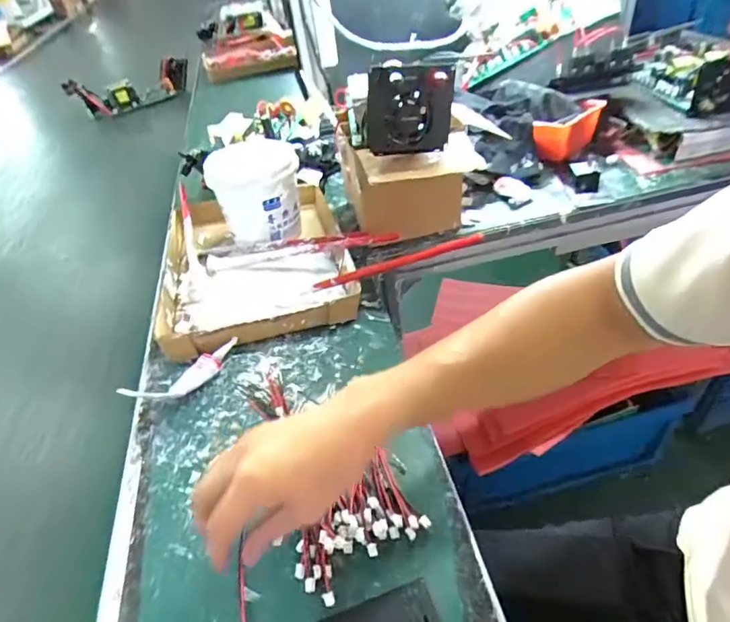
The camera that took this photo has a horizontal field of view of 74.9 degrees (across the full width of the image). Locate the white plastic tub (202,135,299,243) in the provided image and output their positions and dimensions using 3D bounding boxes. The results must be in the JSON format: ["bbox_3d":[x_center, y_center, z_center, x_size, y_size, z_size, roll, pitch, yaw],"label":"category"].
[{"bbox_3d":[-0.147,-0.173,0.689,0.111,0.129,0.111,-5,42,5],"label":"white plastic tub"}]

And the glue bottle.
[{"bbox_3d":[-0.185,0.068,0.502,0.124,0.031,0.033,-37,49,-27],"label":"glue bottle"}]

